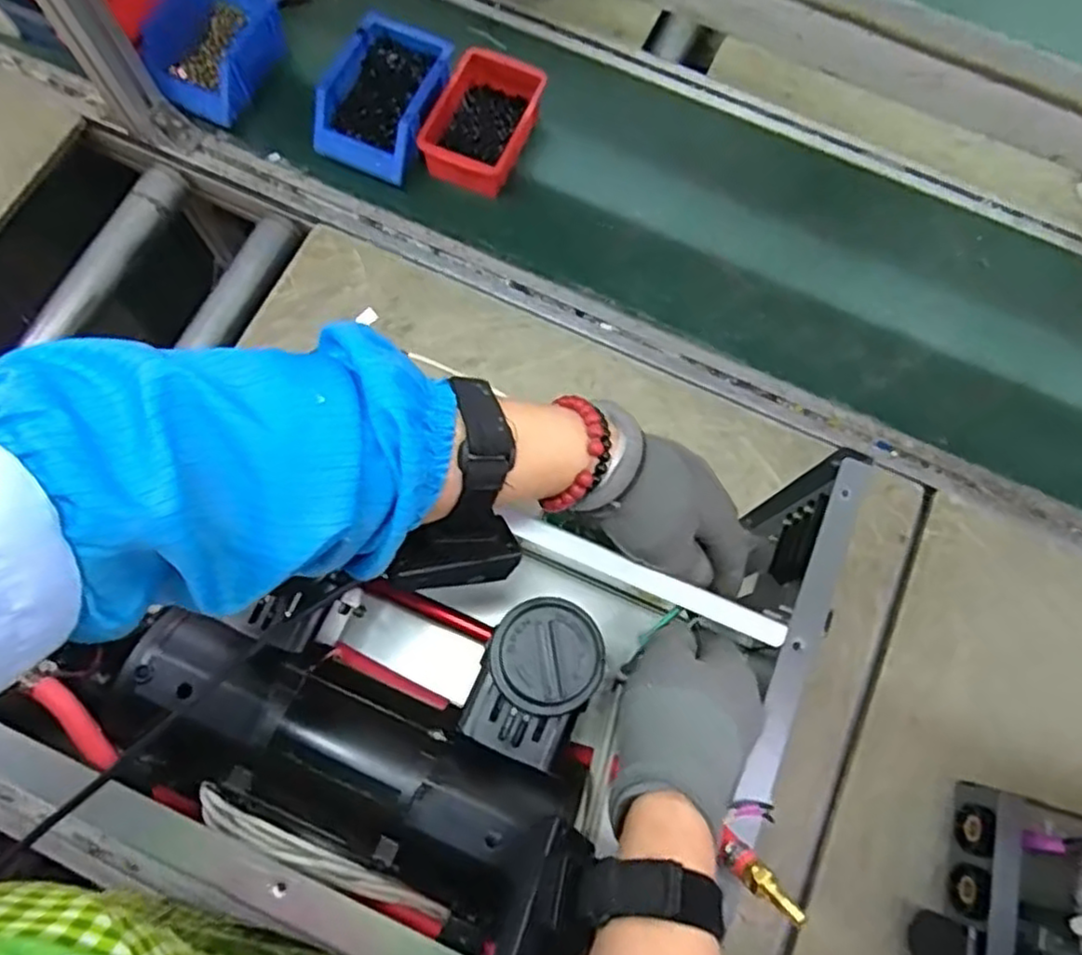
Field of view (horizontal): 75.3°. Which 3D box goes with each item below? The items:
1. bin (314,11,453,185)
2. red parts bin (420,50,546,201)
[{"bbox_3d":[-0.166,-0.417,0.778,0.114,0.071,0.168,26,75,5],"label":"bin"},{"bbox_3d":[-0.061,-0.395,0.790,0.103,0.060,0.165,21,74,4],"label":"red parts bin"}]

